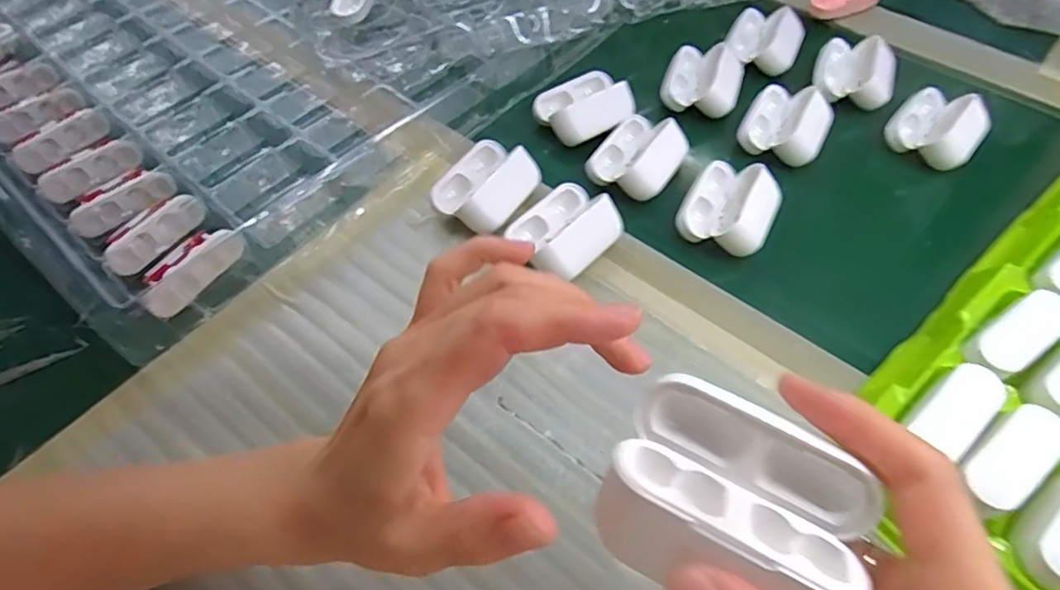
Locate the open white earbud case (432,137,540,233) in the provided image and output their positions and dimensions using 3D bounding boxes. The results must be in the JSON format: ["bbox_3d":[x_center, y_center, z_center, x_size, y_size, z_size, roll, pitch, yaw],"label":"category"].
[{"bbox_3d":[-0.028,-0.070,0.382,0.051,0.031,0.072,28,62,17],"label":"open white earbud case"}]

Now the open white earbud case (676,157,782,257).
[{"bbox_3d":[0.129,-0.057,0.380,0.055,0.029,0.063,24,61,16],"label":"open white earbud case"}]

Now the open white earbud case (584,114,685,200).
[{"bbox_3d":[0.076,-0.098,0.405,0.052,0.029,0.071,29,62,18],"label":"open white earbud case"}]

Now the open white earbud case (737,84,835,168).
[{"bbox_3d":[0.186,-0.125,0.423,0.056,0.027,0.065,26,61,16],"label":"open white earbud case"}]

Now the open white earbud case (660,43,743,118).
[{"bbox_3d":[0.133,-0.167,0.448,0.055,0.025,0.066,16,59,11],"label":"open white earbud case"}]

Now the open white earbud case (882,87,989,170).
[{"bbox_3d":[0.289,-0.120,0.416,0.056,0.027,0.059,35,64,21],"label":"open white earbud case"}]

